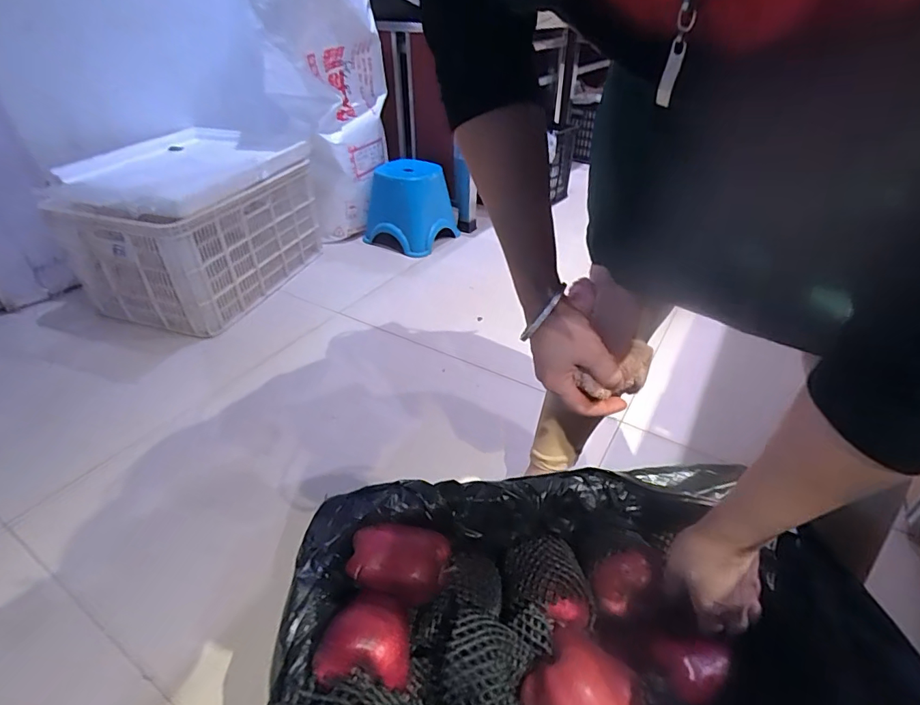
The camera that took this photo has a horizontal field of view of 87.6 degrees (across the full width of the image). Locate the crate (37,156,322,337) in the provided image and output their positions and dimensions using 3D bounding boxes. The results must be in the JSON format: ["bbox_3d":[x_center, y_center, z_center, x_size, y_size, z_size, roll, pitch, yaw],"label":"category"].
[{"bbox_3d":[-0.656,-0.289,1.291,0.308,0.312,0.544,8,38,13],"label":"crate"}]

